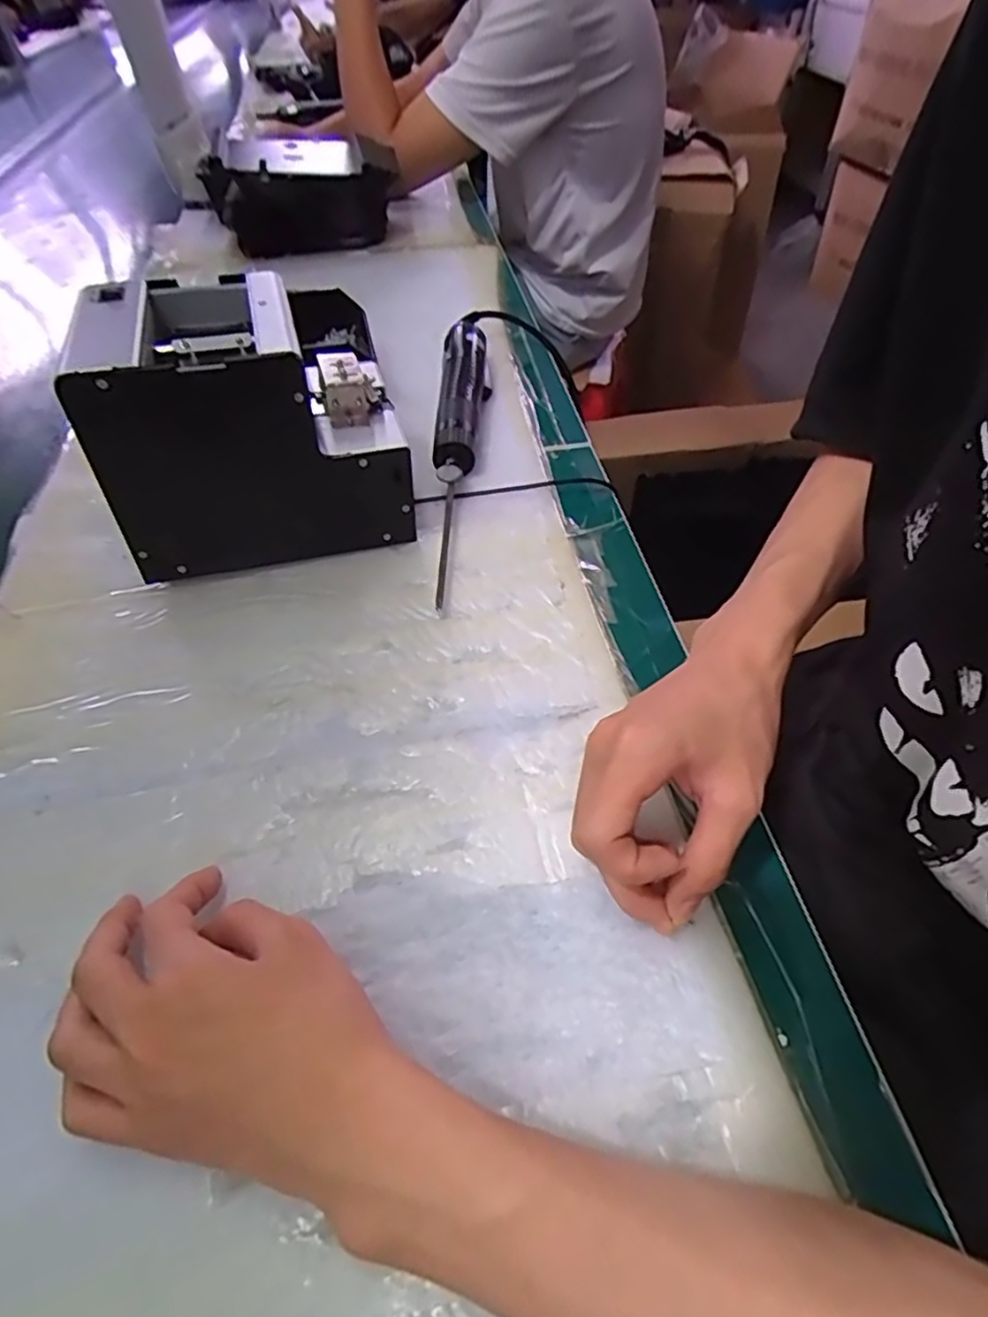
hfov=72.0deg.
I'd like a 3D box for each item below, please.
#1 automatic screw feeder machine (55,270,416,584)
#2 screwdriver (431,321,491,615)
[{"bbox_3d":[-0.158,-0.152,0.449,0.176,0.147,0.121,-14,49,-12],"label":"automatic screw feeder machine"},{"bbox_3d":[-0.026,-0.183,0.546,0.041,0.043,0.376,0,48,1],"label":"screwdriver"}]

